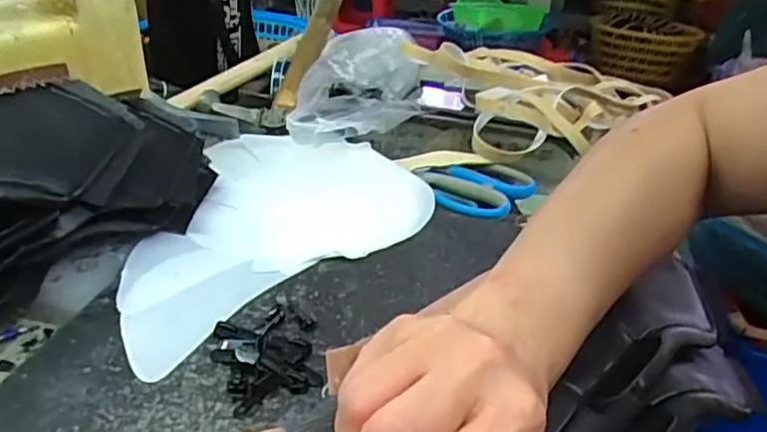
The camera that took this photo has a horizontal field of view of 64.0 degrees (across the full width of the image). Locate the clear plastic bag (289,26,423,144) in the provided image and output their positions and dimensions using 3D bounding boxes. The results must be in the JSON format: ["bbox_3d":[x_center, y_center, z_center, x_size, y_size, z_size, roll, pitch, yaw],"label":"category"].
[{"bbox_3d":[-0.020,-0.120,0.549,0.105,0.062,0.213,5,30,1],"label":"clear plastic bag"}]

